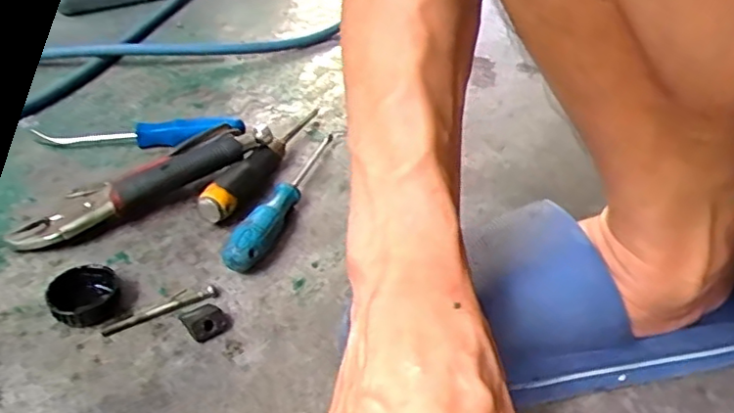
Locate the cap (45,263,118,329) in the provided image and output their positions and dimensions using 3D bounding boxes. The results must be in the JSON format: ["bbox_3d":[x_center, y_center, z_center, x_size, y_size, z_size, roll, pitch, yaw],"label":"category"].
[{"bbox_3d":[-0.191,0.060,0.414,0.043,0.021,0.042,0,36,0],"label":"cap"}]

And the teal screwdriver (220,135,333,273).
[{"bbox_3d":[-0.069,-0.015,0.512,0.028,0.029,0.197,8,36,10],"label":"teal screwdriver"}]

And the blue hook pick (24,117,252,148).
[{"bbox_3d":[-0.213,-0.067,0.575,0.189,0.028,0.028,-2,36,-3],"label":"blue hook pick"}]

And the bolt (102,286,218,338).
[{"bbox_3d":[-0.139,0.070,0.415,0.076,0.006,0.009,-18,40,-24],"label":"bolt"}]

